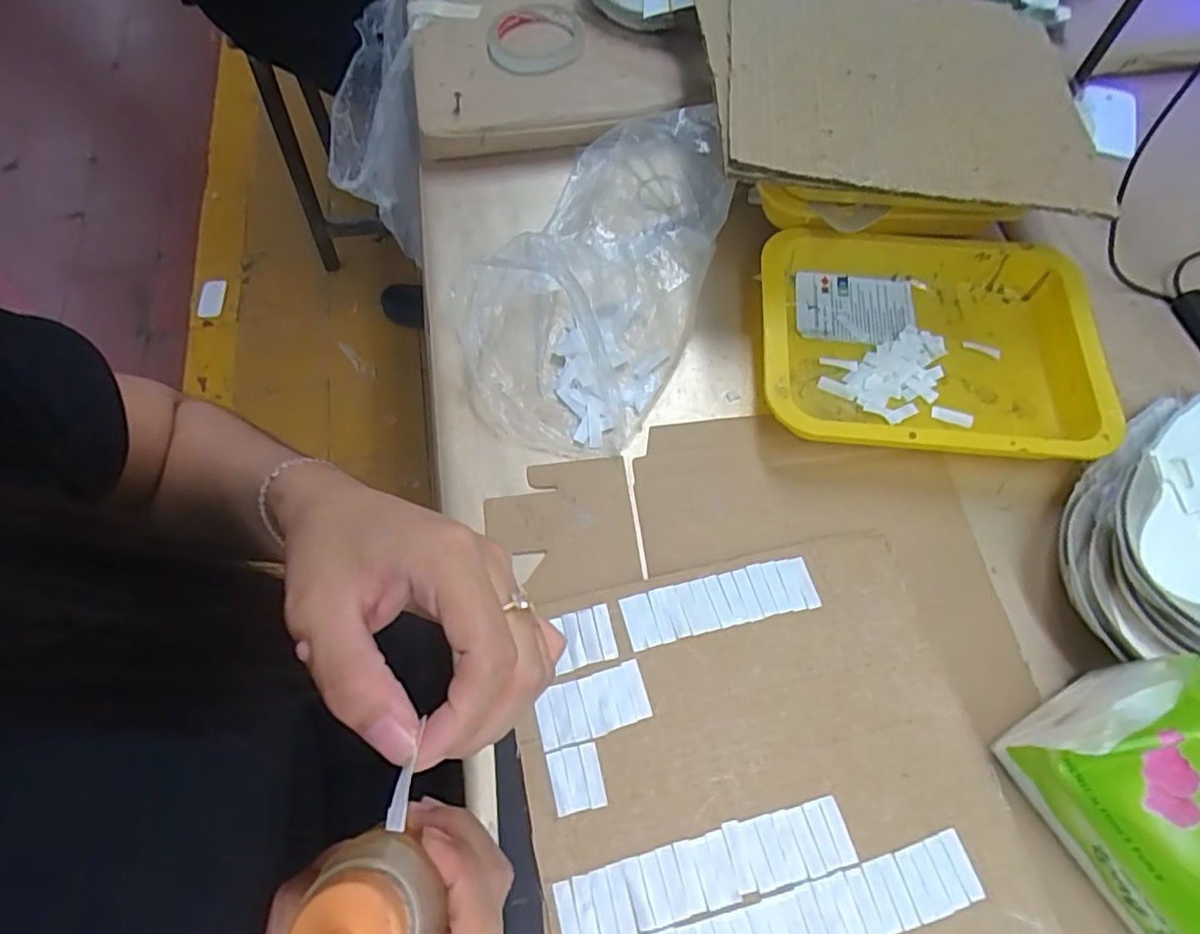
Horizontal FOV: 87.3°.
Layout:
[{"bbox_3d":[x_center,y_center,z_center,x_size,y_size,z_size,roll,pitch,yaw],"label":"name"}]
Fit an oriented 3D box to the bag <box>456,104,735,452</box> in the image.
[{"bbox_3d":[-0.001,-0.164,0.516,0.164,0.080,0.309,21,67,11],"label":"bag"}]

